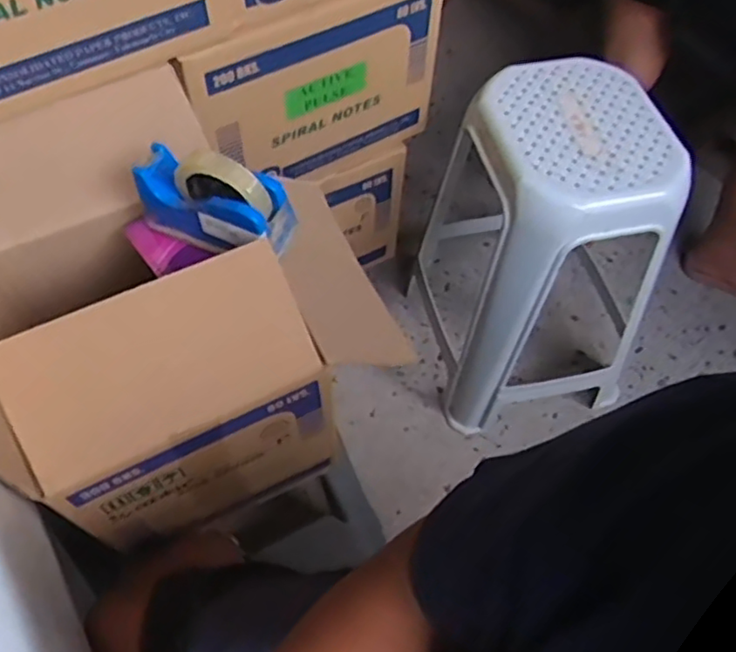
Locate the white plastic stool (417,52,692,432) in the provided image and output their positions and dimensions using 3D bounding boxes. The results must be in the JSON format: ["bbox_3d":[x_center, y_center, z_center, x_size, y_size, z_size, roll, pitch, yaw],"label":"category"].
[{"bbox_3d":[0.284,-0.148,1.207,0.294,0.578,0.434,-9,58,-8],"label":"white plastic stool"}]

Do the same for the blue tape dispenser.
[{"bbox_3d":[-0.160,-0.135,0.677,0.160,0.107,0.058,22,59,12],"label":"blue tape dispenser"}]

